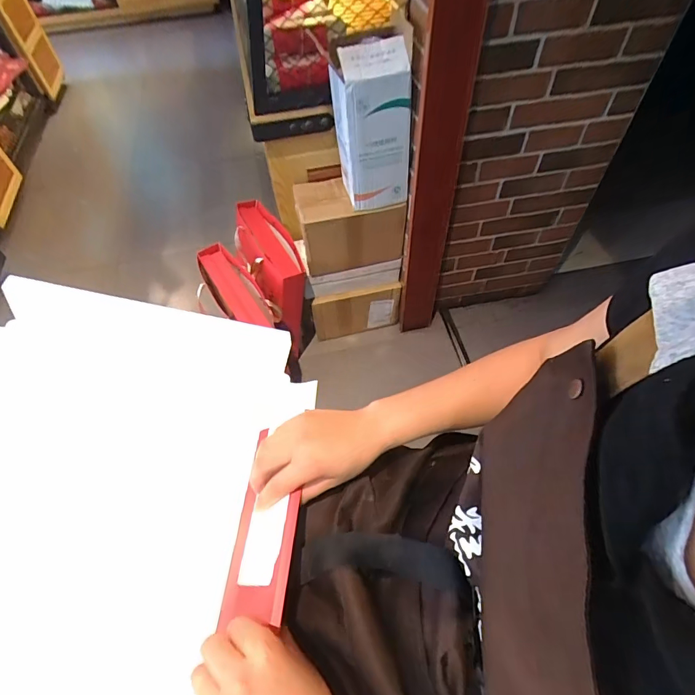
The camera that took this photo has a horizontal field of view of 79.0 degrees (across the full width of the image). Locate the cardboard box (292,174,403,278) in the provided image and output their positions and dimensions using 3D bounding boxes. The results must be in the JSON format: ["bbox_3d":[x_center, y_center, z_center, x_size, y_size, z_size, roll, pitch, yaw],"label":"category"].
[{"bbox_3d":[0.004,-0.337,1.127,0.261,0.193,0.162,-11,55,-5],"label":"cardboard box"}]

